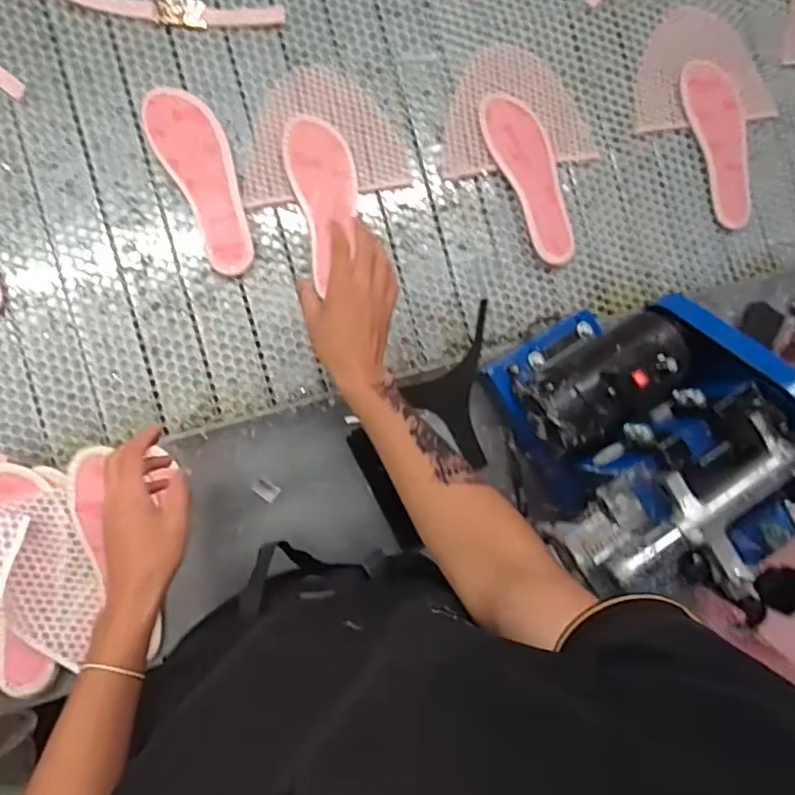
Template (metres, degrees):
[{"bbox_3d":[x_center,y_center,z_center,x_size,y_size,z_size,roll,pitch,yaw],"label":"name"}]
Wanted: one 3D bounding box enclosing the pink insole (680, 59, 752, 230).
[{"bbox_3d":[0.450,-0.351,0.787,0.078,0.010,0.228,-15,88,-3],"label":"pink insole"}]

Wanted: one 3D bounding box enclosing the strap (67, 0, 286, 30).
[{"bbox_3d":[-0.269,-0.471,0.698,0.253,0.004,0.035,1,89,-9],"label":"strap"}]

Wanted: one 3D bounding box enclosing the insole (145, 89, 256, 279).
[{"bbox_3d":[-0.234,-0.264,0.686,0.077,0.025,0.232,-21,92,-9],"label":"insole"}]

